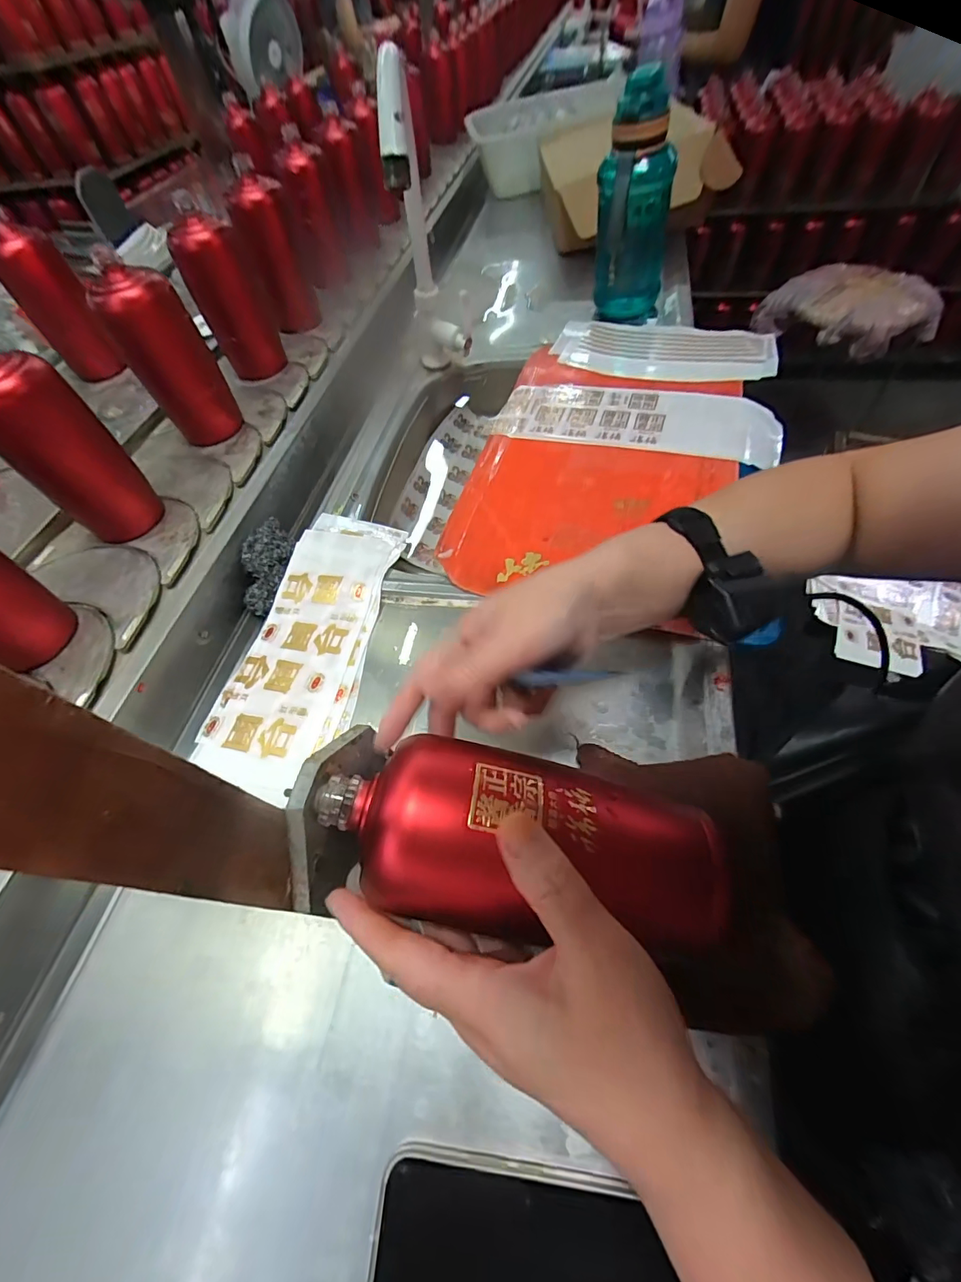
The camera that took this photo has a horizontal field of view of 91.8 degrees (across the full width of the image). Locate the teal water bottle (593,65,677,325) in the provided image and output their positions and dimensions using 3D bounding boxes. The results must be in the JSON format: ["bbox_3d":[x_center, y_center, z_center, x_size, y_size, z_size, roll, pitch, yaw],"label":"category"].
[{"bbox_3d":[0.217,-0.594,0.649,0.100,0.248,0.097,11,59,13],"label":"teal water bottle"}]

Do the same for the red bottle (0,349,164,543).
[{"bbox_3d":[-0.393,-0.175,0.441,0.069,0.173,0.063,-10,57,0],"label":"red bottle"}]

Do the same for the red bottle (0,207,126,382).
[{"bbox_3d":[-0.583,-0.466,0.637,0.060,0.178,0.075,35,67,25],"label":"red bottle"}]

